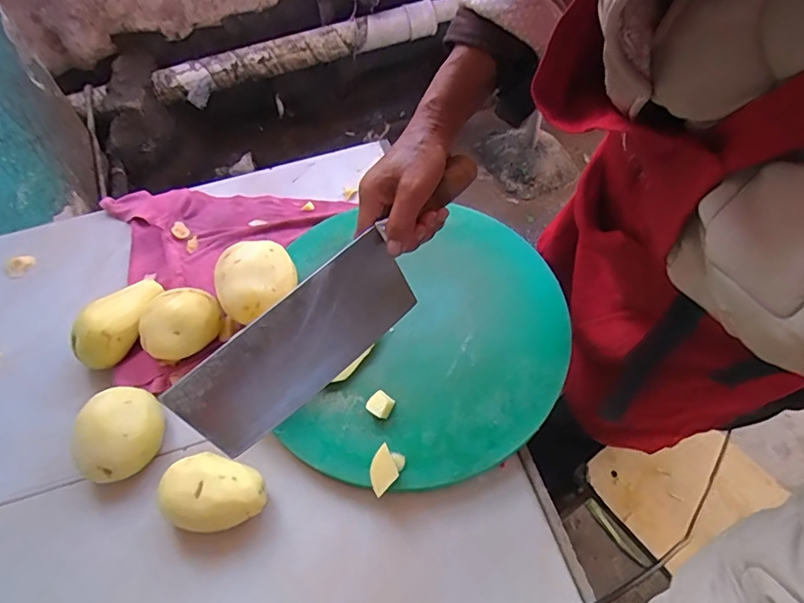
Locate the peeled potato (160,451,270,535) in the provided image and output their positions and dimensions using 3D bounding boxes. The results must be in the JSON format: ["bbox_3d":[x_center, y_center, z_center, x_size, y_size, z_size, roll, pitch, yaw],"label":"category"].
[{"bbox_3d":[-0.201,0.206,0.539,0.111,0.052,0.081,13,60,11],"label":"peeled potato"}]

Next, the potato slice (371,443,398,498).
[{"bbox_3d":[-0.021,0.178,0.531,0.031,0.004,0.044,-20,71,-21],"label":"potato slice"}]

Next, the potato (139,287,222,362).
[{"bbox_3d":[-0.283,0.029,0.646,0.099,0.069,0.080,-38,64,-19],"label":"potato"}]

